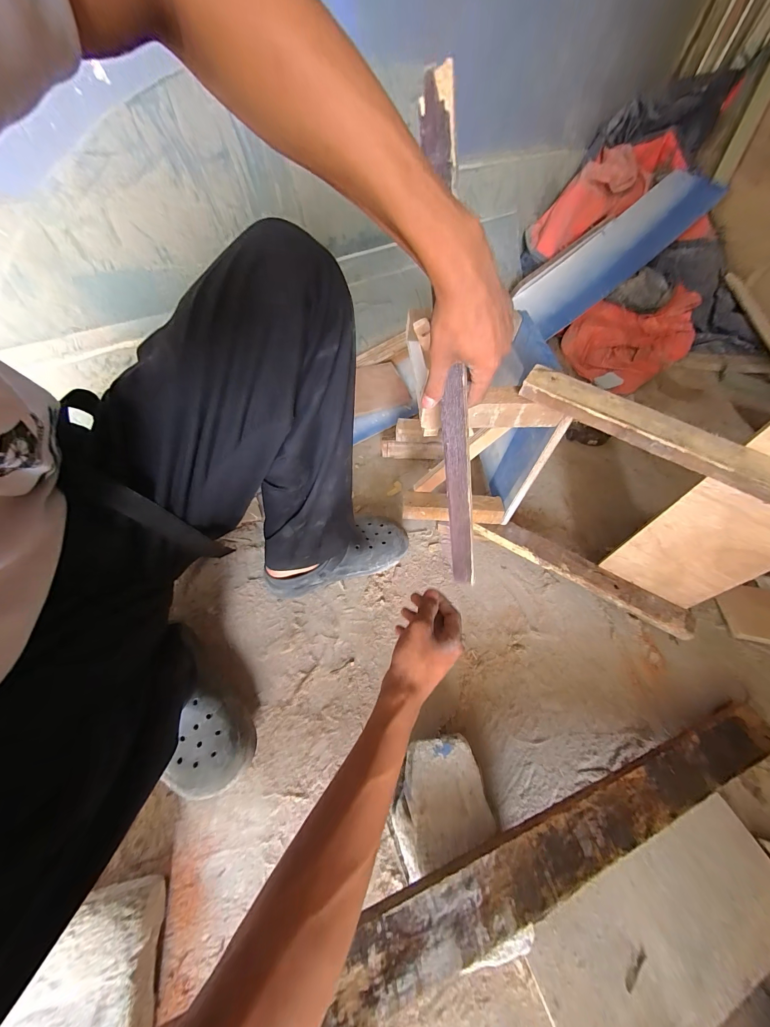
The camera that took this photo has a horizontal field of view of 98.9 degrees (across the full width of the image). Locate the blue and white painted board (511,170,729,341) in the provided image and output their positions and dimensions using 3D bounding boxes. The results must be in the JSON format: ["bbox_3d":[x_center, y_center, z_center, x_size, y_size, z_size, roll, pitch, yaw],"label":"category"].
[{"bbox_3d":[0.894,-1.023,1.257,1.001,0.046,0.239,-39,81,-9],"label":"blue and white painted board"}]

